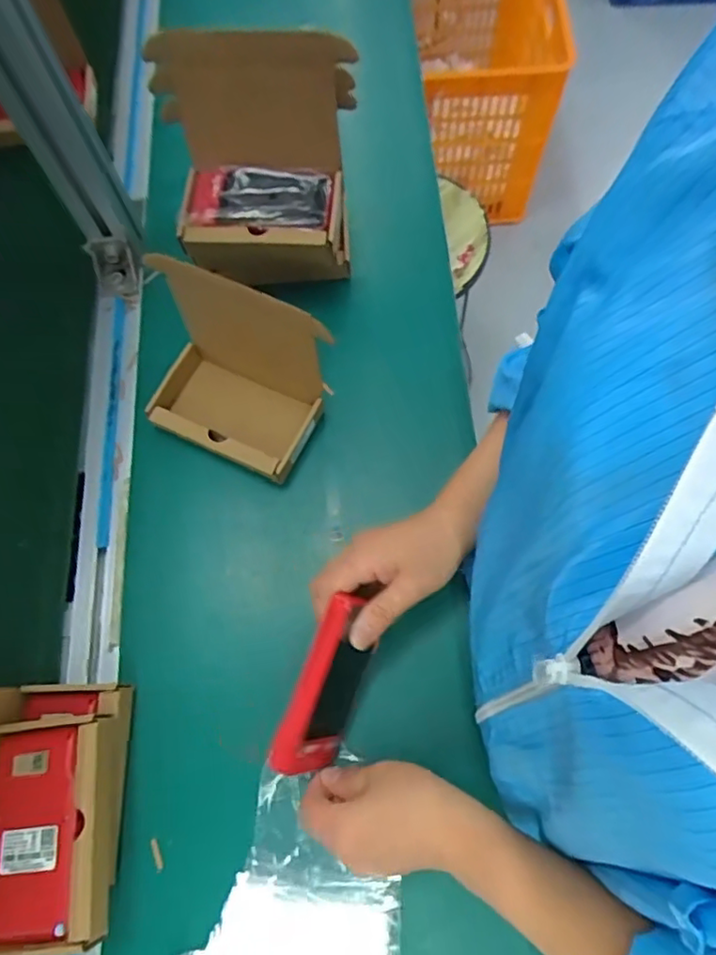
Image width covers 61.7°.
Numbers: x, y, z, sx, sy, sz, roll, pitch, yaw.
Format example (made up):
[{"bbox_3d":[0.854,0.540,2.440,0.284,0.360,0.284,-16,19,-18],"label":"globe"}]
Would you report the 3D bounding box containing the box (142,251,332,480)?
[{"bbox_3d":[-0.105,-0.077,0.469,0.133,0.130,0.086,25,73,10],"label":"box"}]

